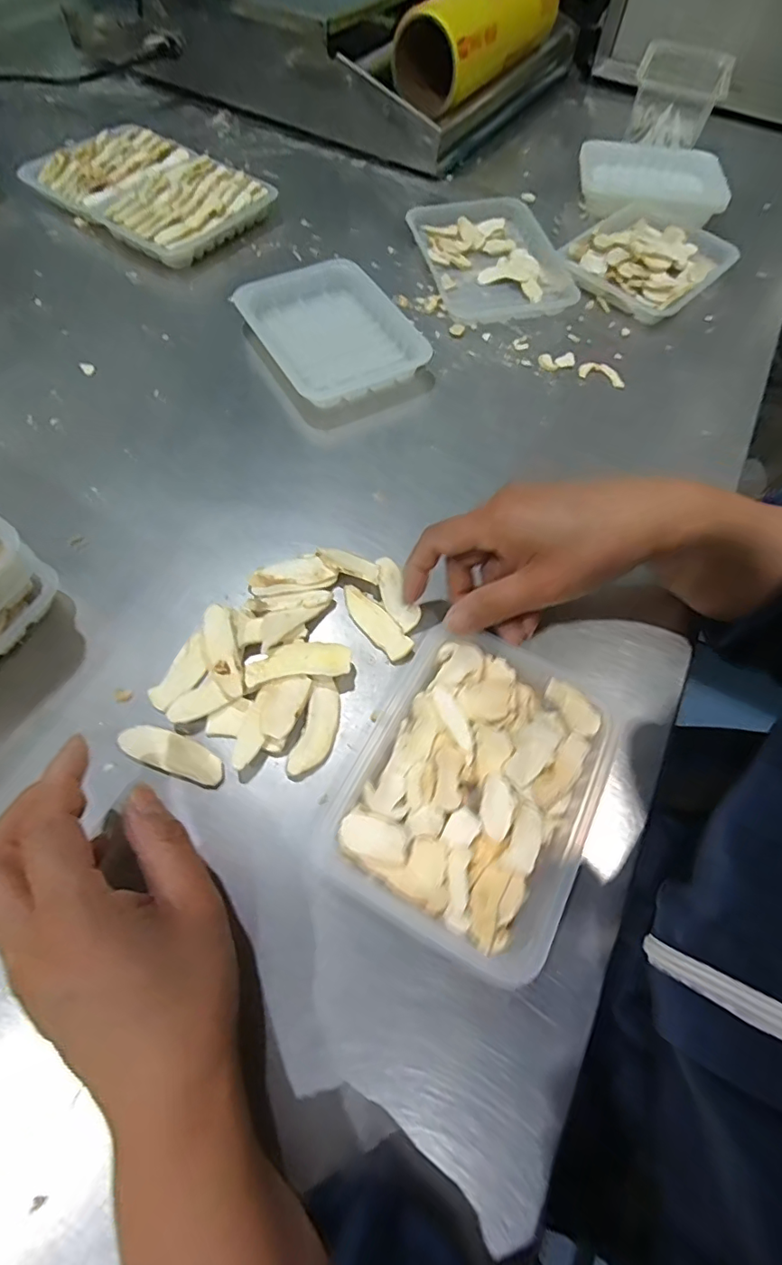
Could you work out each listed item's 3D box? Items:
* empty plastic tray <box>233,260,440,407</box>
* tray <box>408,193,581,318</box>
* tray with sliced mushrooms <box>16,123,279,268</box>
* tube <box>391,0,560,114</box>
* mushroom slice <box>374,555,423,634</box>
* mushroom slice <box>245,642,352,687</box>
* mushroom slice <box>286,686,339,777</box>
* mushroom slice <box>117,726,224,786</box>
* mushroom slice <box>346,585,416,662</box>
[{"bbox_3d":[-0.055,-0.272,0.460,0.124,0.025,0.154,-26,67,-15],"label":"empty plastic tray"},{"bbox_3d":[0.102,-0.385,0.528,0.133,0.024,0.185,-15,65,-10],"label":"tray"},{"bbox_3d":[-0.259,-0.481,0.557,0.227,0.034,0.159,35,67,14],"label":"tray with sliced mushrooms"},{"bbox_3d":[0.117,-0.782,0.661,0.101,0.086,0.362,23,64,9],"label":"tube"},{"bbox_3d":[0.003,-0.028,0.350,0.021,0.005,0.060,-16,65,-10],"label":"mushroom slice"},{"bbox_3d":[-0.057,0.018,0.318,0.063,0.006,0.026,-6,64,-5],"label":"mushroom slice"},{"bbox_3d":[-0.044,0.059,0.306,0.020,0.006,0.055,14,63,5],"label":"mushroom slice"},{"bbox_3d":[-0.128,0.070,0.299,0.064,0.004,0.021,17,64,6],"label":"mushroom slice"},{"bbox_3d":[-0.011,-0.008,0.342,0.018,0.006,0.063,-37,70,-19],"label":"mushroom slice"}]

